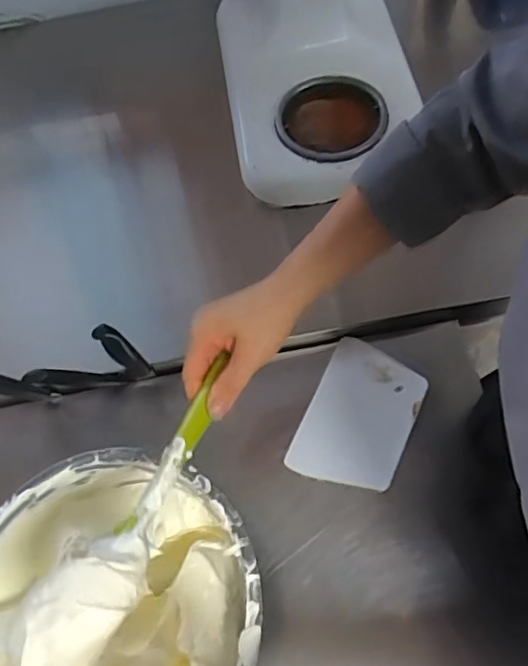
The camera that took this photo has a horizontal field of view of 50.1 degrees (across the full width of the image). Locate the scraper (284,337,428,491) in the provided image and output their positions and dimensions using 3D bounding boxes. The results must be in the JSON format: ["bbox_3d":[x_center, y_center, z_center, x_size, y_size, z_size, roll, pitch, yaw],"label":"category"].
[{"bbox_3d":[0.097,0.085,0.575,0.103,0.006,0.150,22,69,16],"label":"scraper"}]

